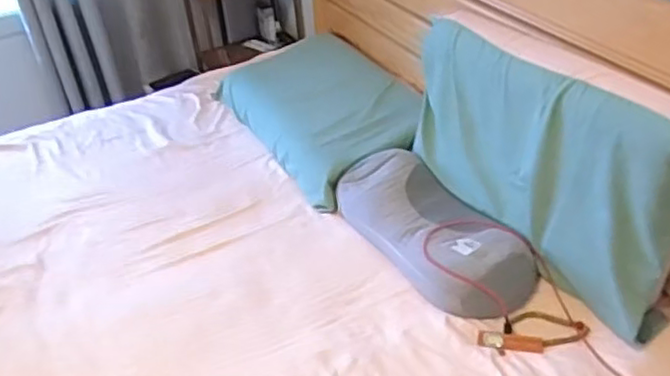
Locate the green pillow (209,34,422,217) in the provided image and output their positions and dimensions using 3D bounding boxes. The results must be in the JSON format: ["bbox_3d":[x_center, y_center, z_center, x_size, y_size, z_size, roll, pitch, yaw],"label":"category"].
[{"bbox_3d":[-0.026,-0.197,1.767,0.364,0.176,0.640,-21,38,-19],"label":"green pillow"}]

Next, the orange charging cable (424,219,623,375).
[{"bbox_3d":[0.394,0.234,1.154,0.172,0.125,0.606,-28,40,-27],"label":"orange charging cable"}]

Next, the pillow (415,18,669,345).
[{"bbox_3d":[0.360,-0.079,1.262,0.130,0.317,0.669,-22,40,-21],"label":"pillow"}]

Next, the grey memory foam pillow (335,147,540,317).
[{"bbox_3d":[0.186,0.084,1.374,0.196,0.116,0.476,-23,38,-21],"label":"grey memory foam pillow"}]

